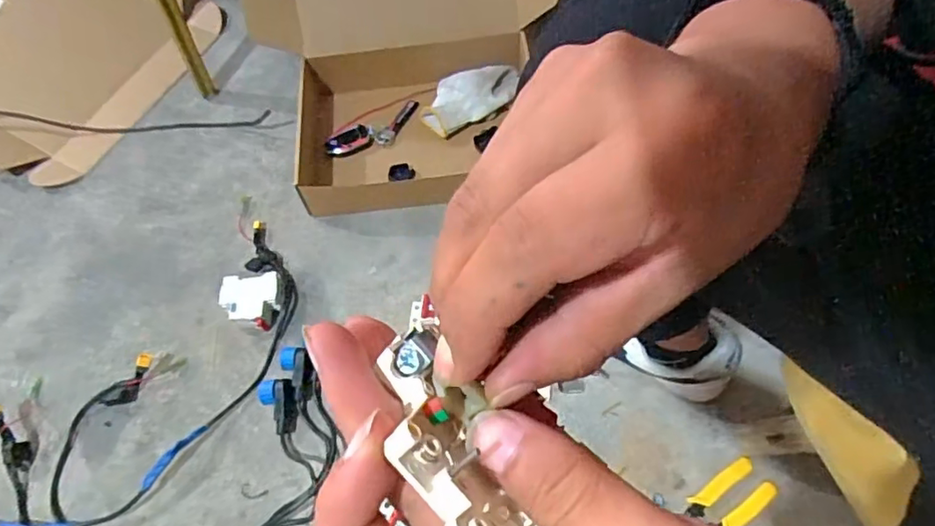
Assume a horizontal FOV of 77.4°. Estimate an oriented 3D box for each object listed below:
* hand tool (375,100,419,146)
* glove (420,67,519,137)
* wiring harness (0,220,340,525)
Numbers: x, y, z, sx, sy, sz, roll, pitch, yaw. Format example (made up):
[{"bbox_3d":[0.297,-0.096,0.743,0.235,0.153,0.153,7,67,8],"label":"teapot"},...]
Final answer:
[{"bbox_3d":[-0.118,-0.240,0.987,0.034,0.011,0.102,28,67,18],"label":"hand tool"},{"bbox_3d":[0.006,-0.283,0.981,0.178,0.039,0.094,-22,62,-8],"label":"glove"},{"bbox_3d":[-0.444,0.223,0.734,0.535,0.034,0.412,-27,63,-10],"label":"wiring harness"}]

